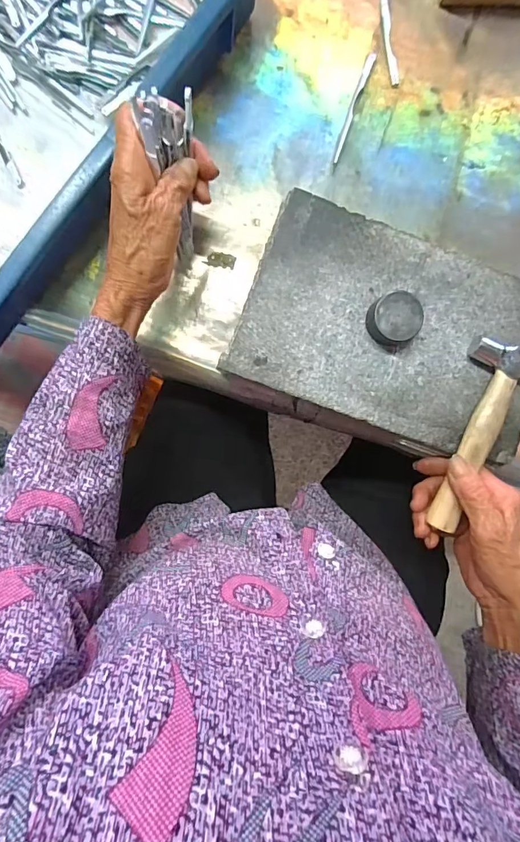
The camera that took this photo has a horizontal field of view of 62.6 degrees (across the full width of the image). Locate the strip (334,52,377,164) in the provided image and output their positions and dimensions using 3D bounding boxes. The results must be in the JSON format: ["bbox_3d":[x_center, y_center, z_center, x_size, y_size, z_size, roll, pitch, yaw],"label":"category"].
[{"bbox_3d":[0.084,-0.282,0.384,0.008,0.004,0.103,20,90,-3],"label":"strip"}]

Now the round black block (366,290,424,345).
[{"bbox_3d":[0.103,-0.079,0.330,0.037,0.023,0.037,0,91,-4],"label":"round black block"}]

